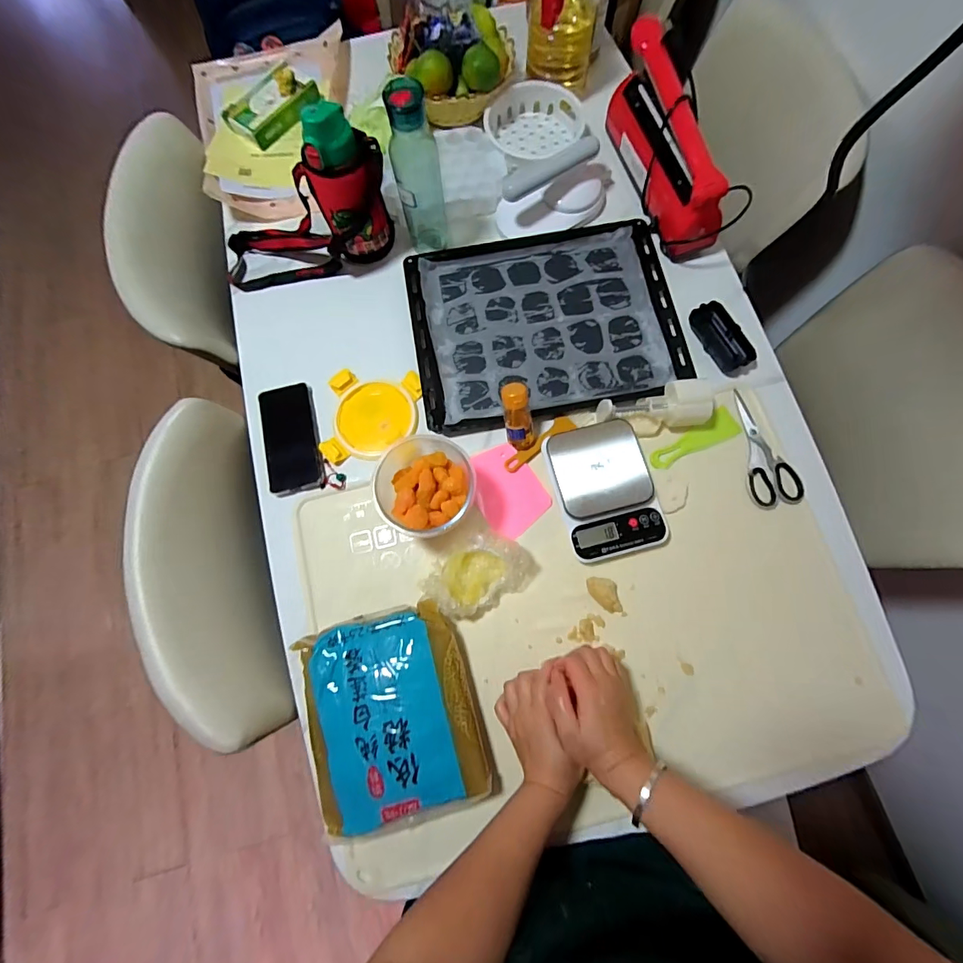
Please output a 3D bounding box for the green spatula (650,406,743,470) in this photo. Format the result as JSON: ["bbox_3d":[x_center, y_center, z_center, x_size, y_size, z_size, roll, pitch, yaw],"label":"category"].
[{"bbox_3d":[0.305,-0.062,0.635,0.144,0.012,0.045,-25,77,-5],"label":"green spatula"}]

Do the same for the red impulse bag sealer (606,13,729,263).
[{"bbox_3d":[0.284,-0.512,0.674,0.067,0.156,0.293,-22,77,-4],"label":"red impulse bag sealer"}]

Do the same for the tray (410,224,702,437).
[{"bbox_3d":[0.095,-0.249,0.680,0.393,0.033,0.307,-10,76,-1],"label":"tray"}]

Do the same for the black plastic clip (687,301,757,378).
[{"bbox_3d":[0.364,-0.216,0.665,0.047,0.022,0.113,-29,77,-6],"label":"black plastic clip"}]

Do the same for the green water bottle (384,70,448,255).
[{"bbox_3d":[-0.087,-0.427,0.625,0.065,0.224,0.053,-7,76,-1],"label":"green water bottle"}]

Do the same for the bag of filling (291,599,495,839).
[{"bbox_3d":[-0.109,0.276,0.531,0.197,0.060,0.226,-15,76,-2],"label":"bag of filling"}]

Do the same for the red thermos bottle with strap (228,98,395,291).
[{"bbox_3d":[-0.269,-0.395,0.625,0.268,0.202,0.091,-9,76,-1],"label":"red thermos bottle with strap"}]

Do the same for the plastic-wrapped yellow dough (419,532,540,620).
[{"bbox_3d":[-0.001,0.121,0.578,0.143,0.056,0.095,-32,78,-7],"label":"plastic-wrapped yellow dough"}]

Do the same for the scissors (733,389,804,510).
[{"bbox_3d":[0.407,-0.049,0.626,0.070,0.011,0.174,-1,76,1],"label":"scissors"}]

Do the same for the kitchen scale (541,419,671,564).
[{"bbox_3d":[0.168,0.011,0.602,0.127,0.037,0.180,-16,76,-3],"label":"kitchen scale"}]

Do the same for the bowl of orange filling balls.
[{"bbox_3d":[-0.072,0.006,0.577,0.125,0.103,0.134,0,76,1],"label":"bowl of orange filling balls"}]

